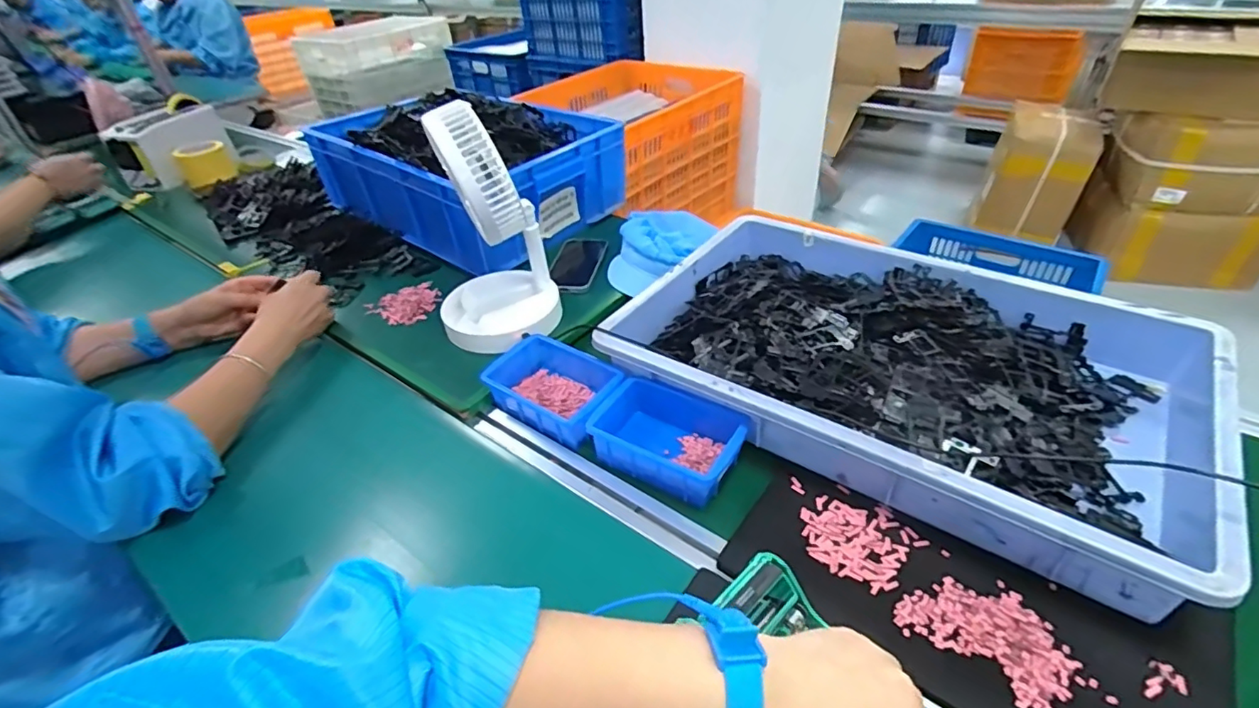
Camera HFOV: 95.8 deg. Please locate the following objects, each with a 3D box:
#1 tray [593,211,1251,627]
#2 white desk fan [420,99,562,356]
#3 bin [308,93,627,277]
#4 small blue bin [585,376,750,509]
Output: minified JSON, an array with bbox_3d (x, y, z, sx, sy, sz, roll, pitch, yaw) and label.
[{"bbox_3d":[0.287,0.006,0.636,0.553,0.081,0.363,22,46,31],"label":"tray"},{"bbox_3d":[-0.186,-0.158,0.711,0.156,0.283,0.144,-17,40,-14],"label":"white desk fan"},{"bbox_3d":[-0.296,-0.340,1.019,0.491,0.193,0.335,19,45,28],"label":"bin"},{"bbox_3d":[0.045,0.087,0.605,0.151,0.061,0.115,19,45,28],"label":"small blue bin"}]

